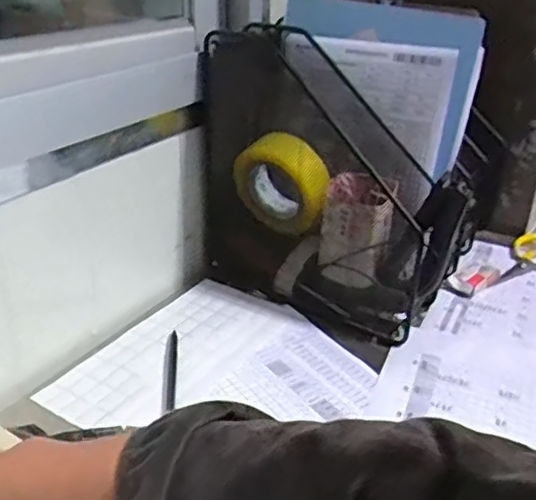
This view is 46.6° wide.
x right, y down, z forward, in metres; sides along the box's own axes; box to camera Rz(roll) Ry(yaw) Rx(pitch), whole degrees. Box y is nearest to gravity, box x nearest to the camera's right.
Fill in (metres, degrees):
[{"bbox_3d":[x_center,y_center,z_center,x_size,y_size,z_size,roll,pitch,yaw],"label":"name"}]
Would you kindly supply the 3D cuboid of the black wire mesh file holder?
[{"bbox_3d":[0.074,-0.078,0.734,0.310,0.293,0.125,20,33,31],"label":"black wire mesh file holder"}]

